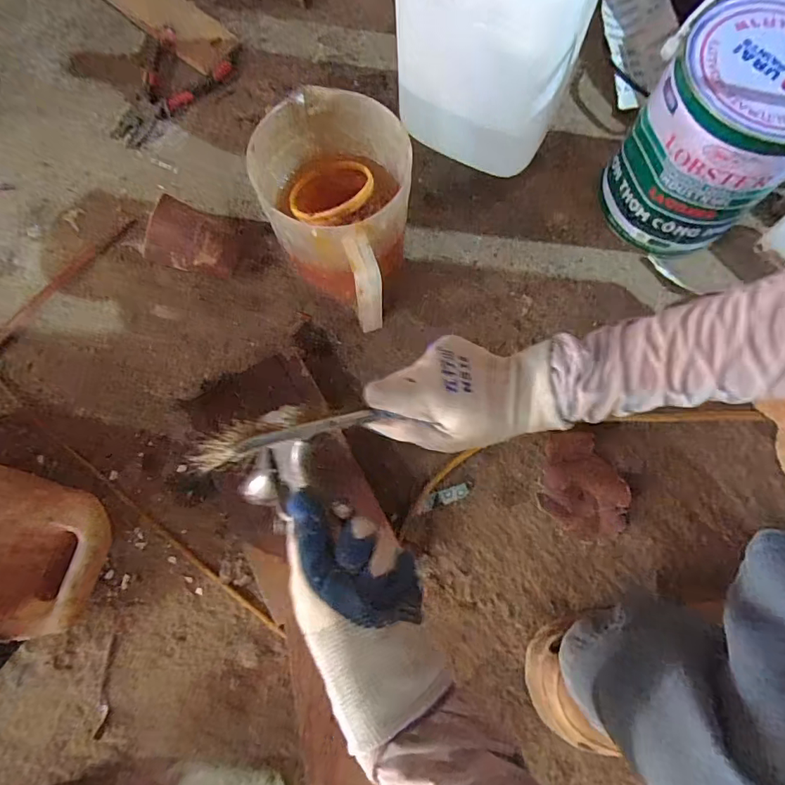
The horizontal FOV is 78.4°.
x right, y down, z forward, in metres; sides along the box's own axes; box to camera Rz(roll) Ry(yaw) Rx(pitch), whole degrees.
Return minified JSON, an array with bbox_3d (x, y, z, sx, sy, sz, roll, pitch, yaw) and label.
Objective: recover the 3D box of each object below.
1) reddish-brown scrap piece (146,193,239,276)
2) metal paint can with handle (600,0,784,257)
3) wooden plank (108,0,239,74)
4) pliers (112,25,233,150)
[{"bbox_3d":[-0.238,-0.181,0.583,0.102,0.054,0.075,18,107,-25],"label":"reddish-brown scrap piece"},{"bbox_3d":[0.333,-0.272,0.483,0.159,0.258,0.156,0,77,1],"label":"metal paint can with handle"},{"bbox_3d":[-0.378,-0.591,0.699,0.382,0.011,0.076,41,81,9],"label":"wooden plank"},{"bbox_3d":[-0.324,-0.419,0.658,0.113,0.017,0.180,38,81,9],"label":"pliers"}]

